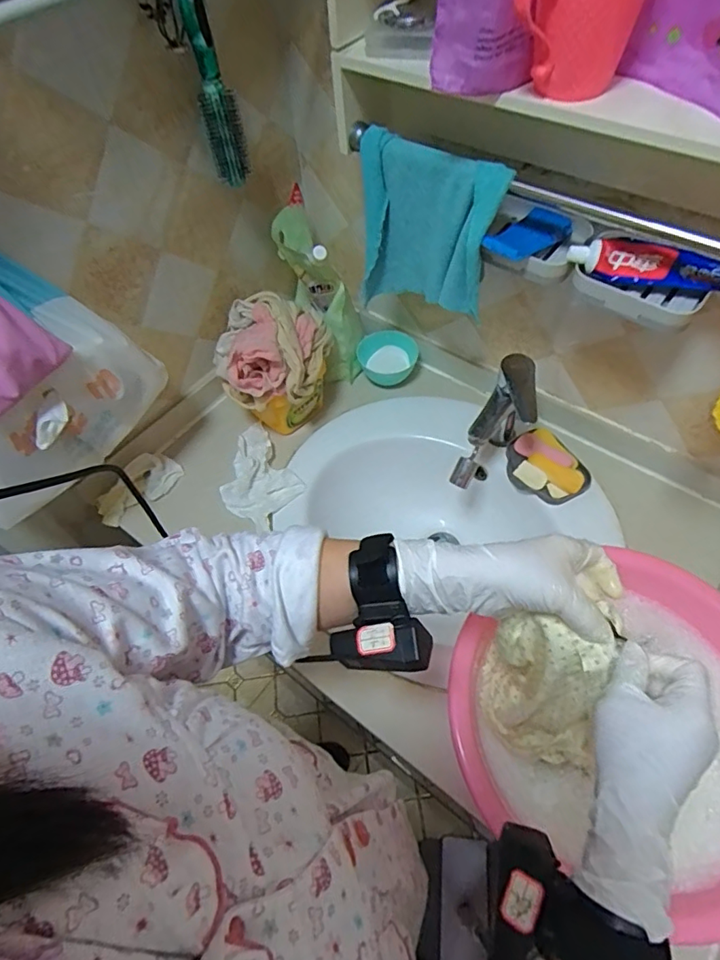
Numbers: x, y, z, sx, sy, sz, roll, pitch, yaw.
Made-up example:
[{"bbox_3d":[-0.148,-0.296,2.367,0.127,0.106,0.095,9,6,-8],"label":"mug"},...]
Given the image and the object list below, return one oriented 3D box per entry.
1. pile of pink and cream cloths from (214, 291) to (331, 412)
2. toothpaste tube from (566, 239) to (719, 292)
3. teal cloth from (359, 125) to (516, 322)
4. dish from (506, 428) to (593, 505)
[{"bbox_3d":[-0.130,-0.186,0.756,0.142,0.090,0.158,13,59,11],"label":"pile of pink and cream cloths"},{"bbox_3d":[0.300,-0.214,0.529,0.171,0.037,0.028,12,59,11],"label":"toothpaste tube"},{"bbox_3d":[0.078,-0.292,0.637,0.183,0.187,0.048,37,67,23],"label":"teal cloth"},{"bbox_3d":[0.270,-0.019,0.775,0.094,0.033,0.121,-29,60,-14],"label":"dish"}]

